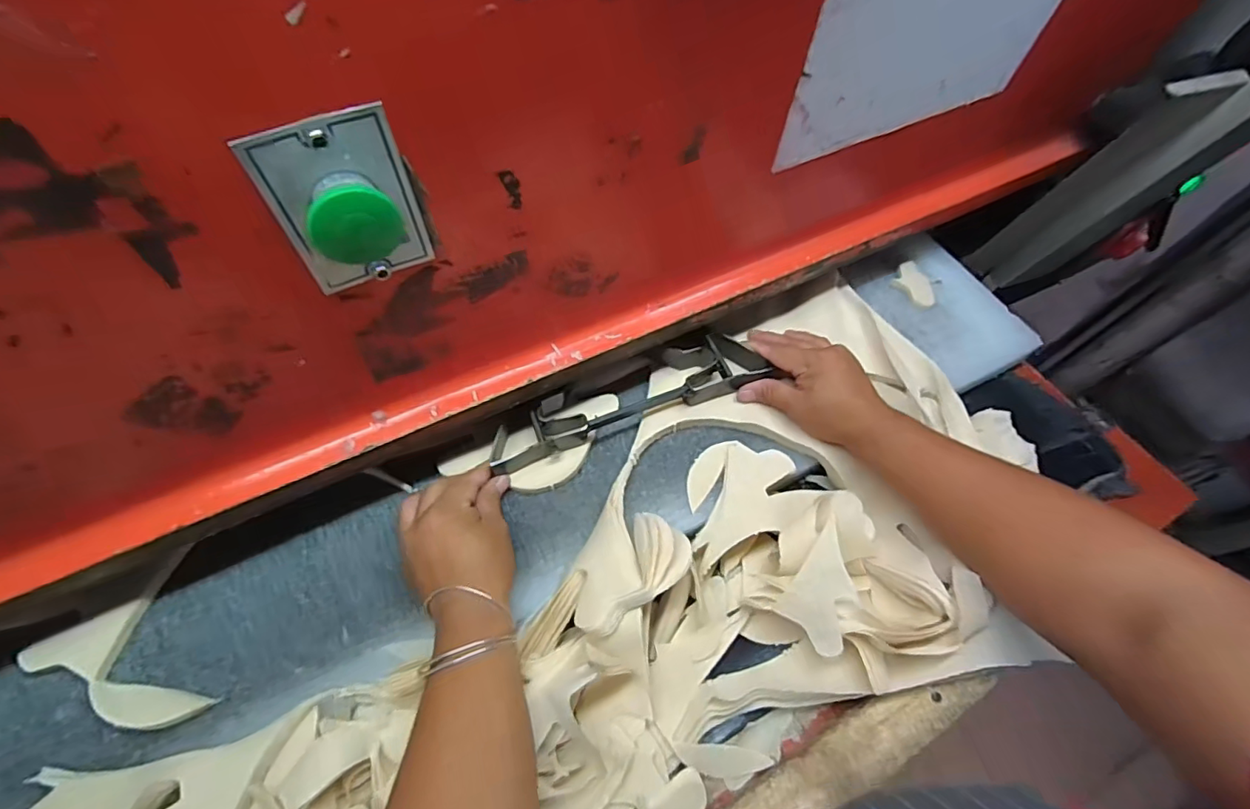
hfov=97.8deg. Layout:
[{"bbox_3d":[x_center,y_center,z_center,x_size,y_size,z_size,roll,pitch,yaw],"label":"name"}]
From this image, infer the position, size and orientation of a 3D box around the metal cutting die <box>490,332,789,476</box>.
[{"bbox_3d":[0.009,-0.009,0.489,0.266,0.040,0.068,-21,66,-16],"label":"metal cutting die"}]

